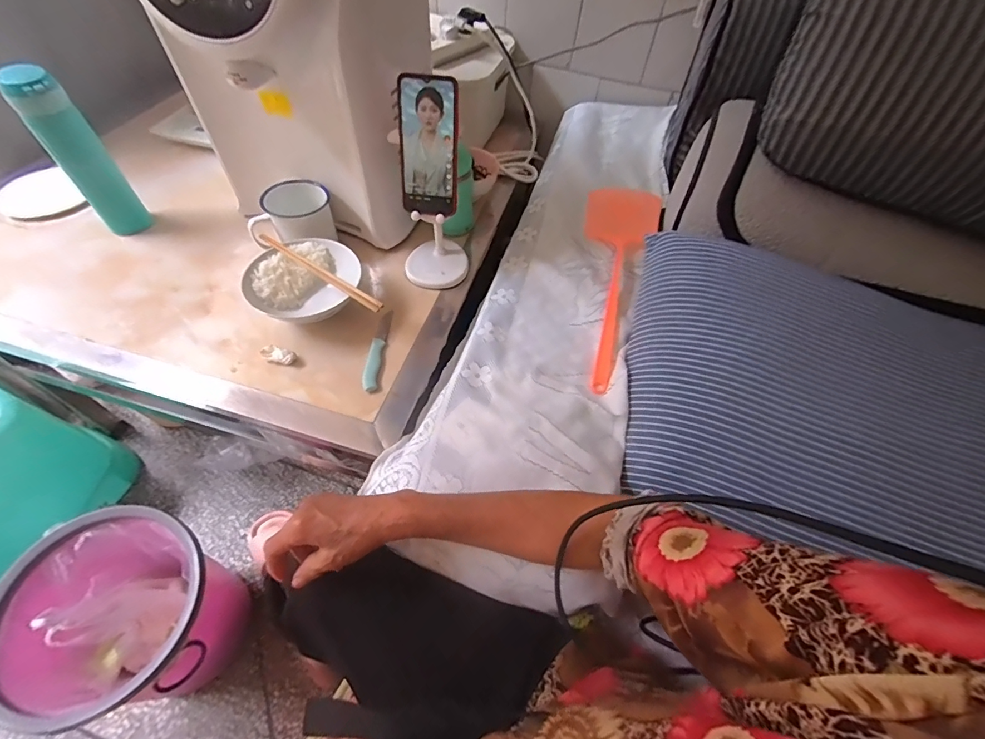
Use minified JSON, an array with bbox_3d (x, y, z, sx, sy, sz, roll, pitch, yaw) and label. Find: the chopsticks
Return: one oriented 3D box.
[{"bbox_3d":[-0.237,-0.136,0.579,0.223,0.012,0.016,32,59,18],"label":"chopsticks"}]

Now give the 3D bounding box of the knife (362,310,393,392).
[{"bbox_3d":[-0.158,-0.032,0.584,0.019,0.013,0.141,1,55,0],"label":"knife"}]

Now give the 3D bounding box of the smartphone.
[{"bbox_3d":[-0.083,-0.288,0.555,0.084,0.161,0.006,7,33,7],"label":"smartphone"}]

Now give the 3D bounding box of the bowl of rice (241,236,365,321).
[{"bbox_3d":[-0.263,-0.117,0.602,0.146,0.058,0.134,0,55,-1],"label":"bowl of rice"}]

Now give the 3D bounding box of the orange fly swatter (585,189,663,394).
[{"bbox_3d":[0.202,-0.153,0.685,0.129,0.025,0.460,11,56,7],"label":"orange fly swatter"}]

